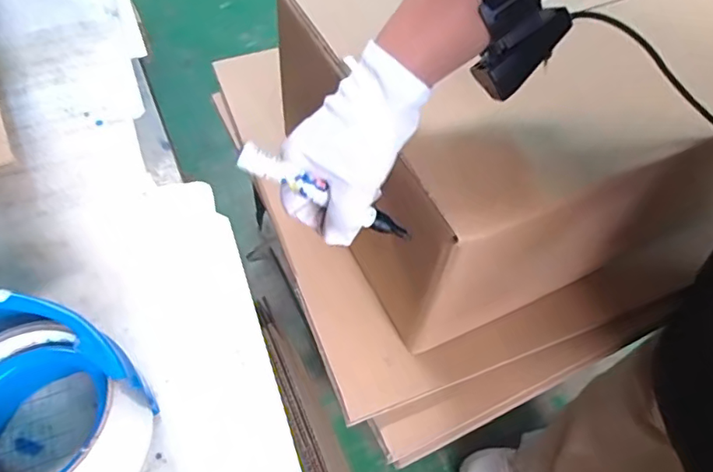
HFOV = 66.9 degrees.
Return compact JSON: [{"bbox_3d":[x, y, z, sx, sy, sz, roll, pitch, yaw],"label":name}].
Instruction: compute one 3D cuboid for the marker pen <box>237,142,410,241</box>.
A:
[{"bbox_3d":[-0.017,-0.026,0.365,0.133,0.010,0.014,26,51,-25],"label":"marker pen"}]

